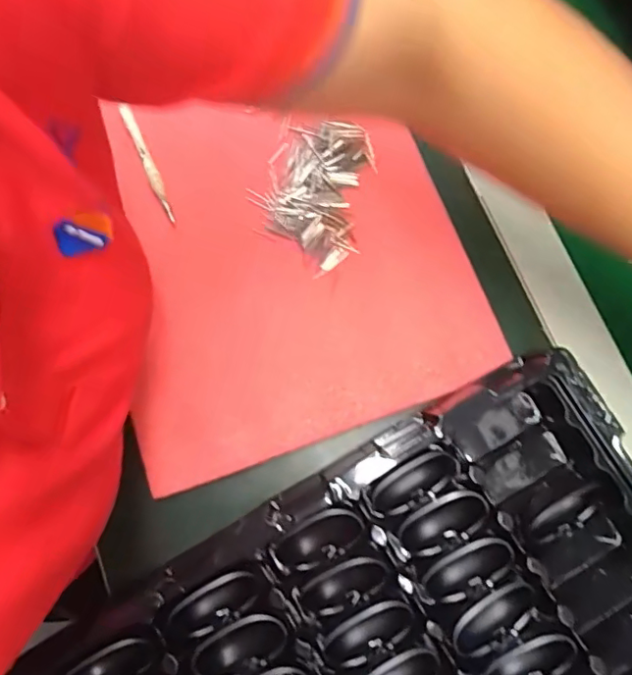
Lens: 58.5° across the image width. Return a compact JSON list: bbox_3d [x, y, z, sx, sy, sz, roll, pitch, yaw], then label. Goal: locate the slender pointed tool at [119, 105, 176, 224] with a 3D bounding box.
[{"bbox_3d":[-0.126,-0.130,0.425,0.008,0.006,0.092,-24,90,-4],"label":"slender pointed tool"}]

